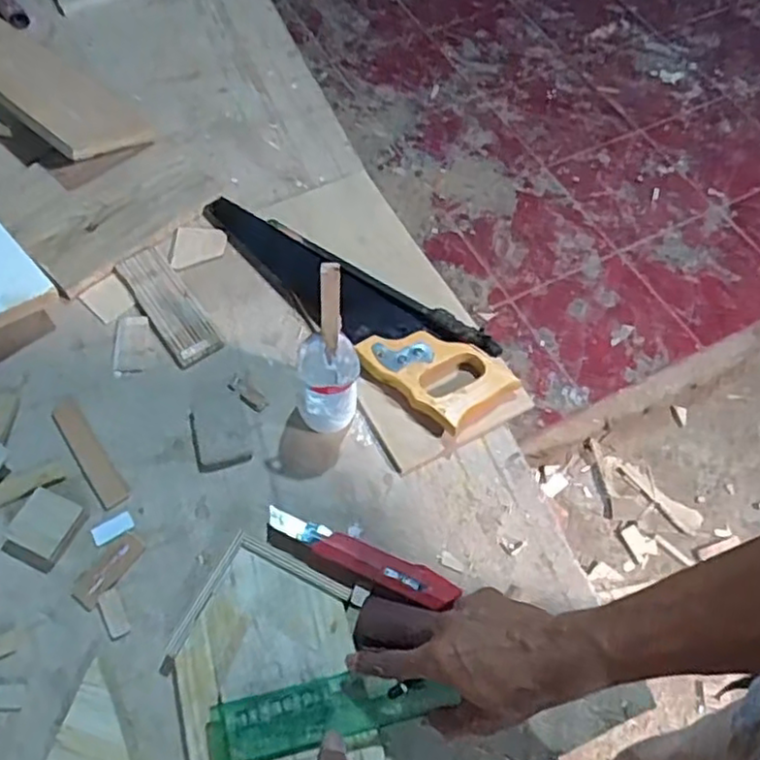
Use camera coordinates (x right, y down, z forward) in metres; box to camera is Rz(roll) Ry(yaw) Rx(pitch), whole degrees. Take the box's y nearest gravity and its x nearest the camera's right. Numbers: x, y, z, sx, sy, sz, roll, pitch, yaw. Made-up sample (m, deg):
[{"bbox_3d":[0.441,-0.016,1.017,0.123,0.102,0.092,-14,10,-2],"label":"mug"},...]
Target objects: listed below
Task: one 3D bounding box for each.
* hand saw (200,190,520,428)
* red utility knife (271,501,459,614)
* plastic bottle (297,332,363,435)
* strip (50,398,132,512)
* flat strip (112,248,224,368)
[{"bbox_3d":[-0.046,-0.087,0.736,0.403,0.026,0.092,37,66,18],"label":"hand saw"},{"bbox_3d":[-0.020,0.158,0.603,0.176,0.021,0.030,19,64,13],"label":"red utility knife"},{"bbox_3d":[-0.049,0.010,0.642,0.057,0.095,0.064,5,60,-1],"label":"plastic bottle"},{"bbox_3d":[-0.283,0.070,0.652,0.024,0.008,0.126,-33,67,-18],"label":"strip"},{"bbox_3d":[-0.233,-0.084,0.734,0.051,0.010,0.164,-32,66,-18],"label":"flat strip"}]

